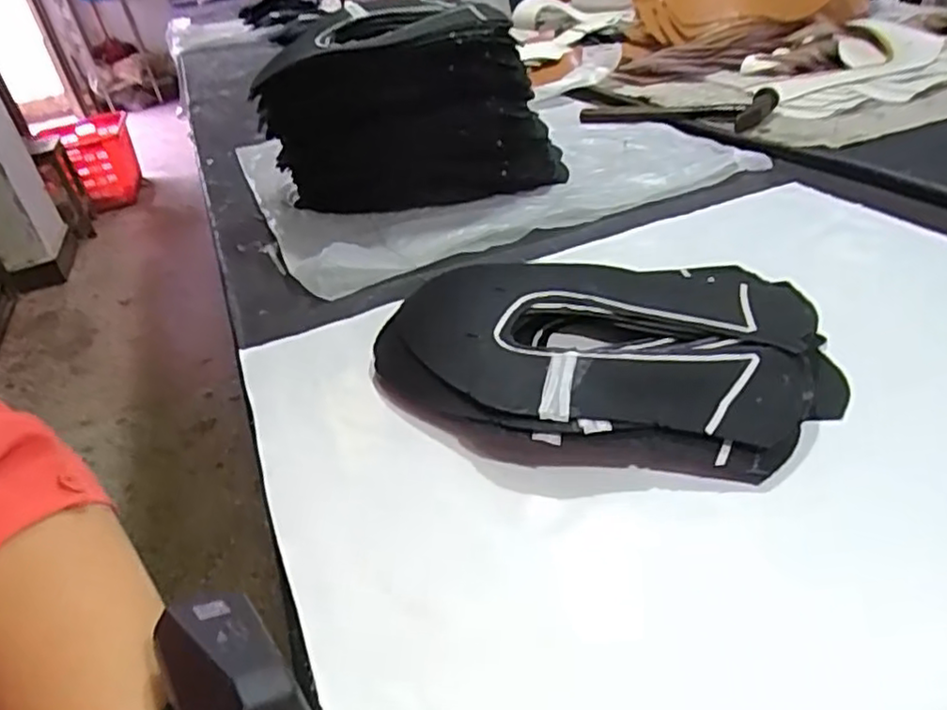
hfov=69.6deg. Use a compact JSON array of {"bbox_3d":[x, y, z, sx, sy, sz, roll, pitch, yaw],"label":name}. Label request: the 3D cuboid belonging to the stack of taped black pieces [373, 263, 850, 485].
[{"bbox_3d":[0.070,-0.006,0.418,0.275,0.038,0.191,2,35,17],"label":"stack of taped black pieces"}]

